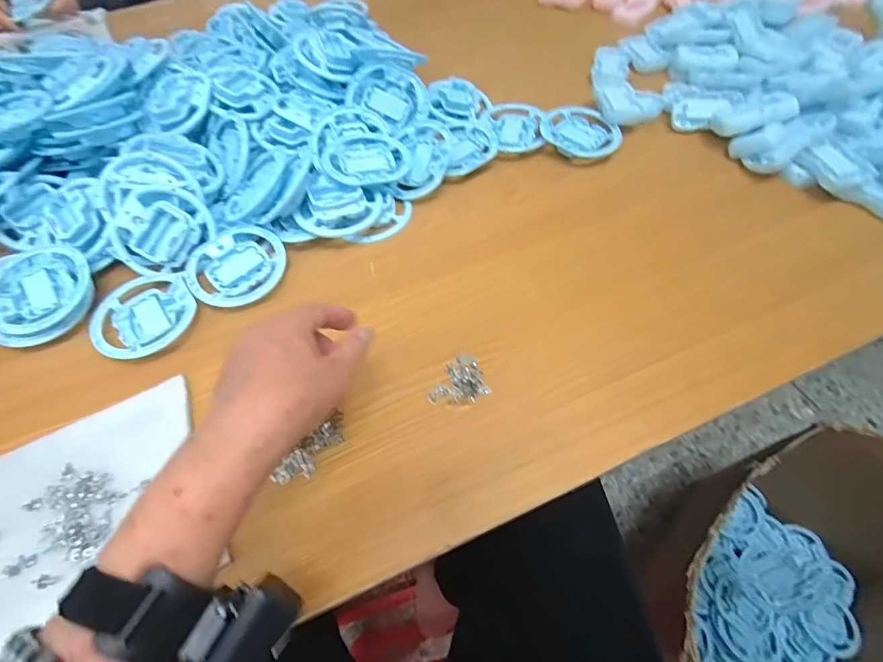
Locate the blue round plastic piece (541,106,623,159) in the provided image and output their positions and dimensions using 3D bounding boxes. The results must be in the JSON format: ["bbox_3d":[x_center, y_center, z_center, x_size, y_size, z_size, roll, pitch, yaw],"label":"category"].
[{"bbox_3d":[0.188,-0.272,0.591,0.104,0.013,0.100,8,58,8],"label":"blue round plastic piece"}]

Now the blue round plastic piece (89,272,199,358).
[{"bbox_3d":[-0.319,-0.021,0.466,0.100,0.010,0.099,-37,63,-19],"label":"blue round plastic piece"}]

